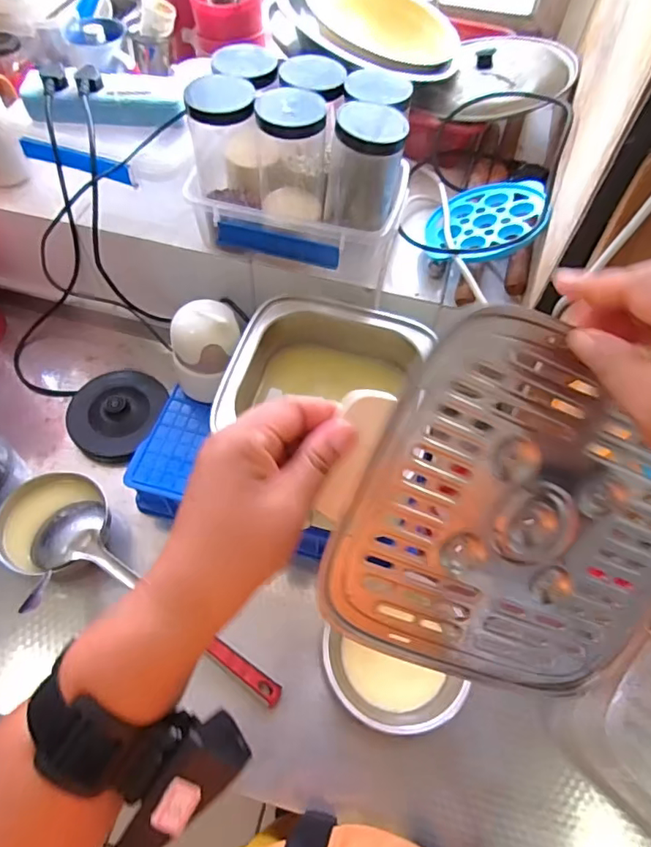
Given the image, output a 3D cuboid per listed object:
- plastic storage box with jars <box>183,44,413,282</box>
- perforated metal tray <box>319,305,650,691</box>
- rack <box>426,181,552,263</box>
[{"bbox_3d":[-0.027,-0.289,0.600,0.229,0.180,0.139,13,60,5],"label":"plastic storage box with jars"},{"bbox_3d":[0.126,0.062,0.323,0.224,0.012,0.211,22,100,-12],"label":"perforated metal tray"},{"bbox_3d":[0.197,-0.250,0.642,0.147,0.023,0.135,-12,53,16],"label":"rack"}]

